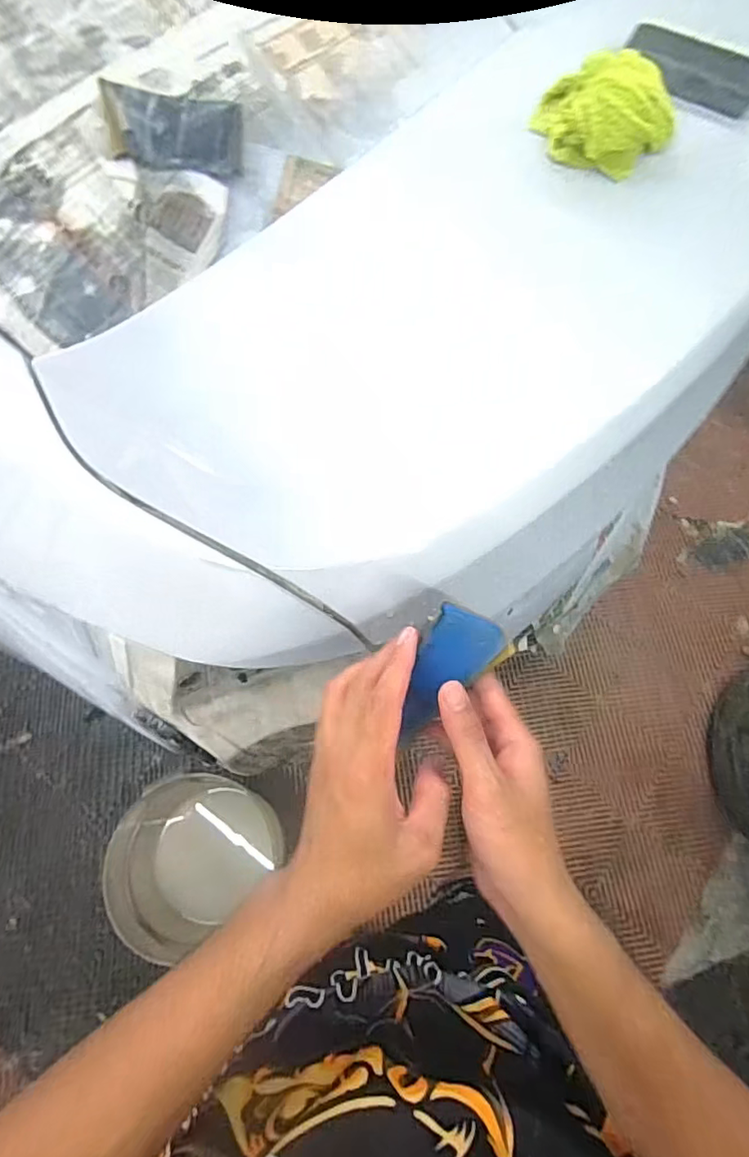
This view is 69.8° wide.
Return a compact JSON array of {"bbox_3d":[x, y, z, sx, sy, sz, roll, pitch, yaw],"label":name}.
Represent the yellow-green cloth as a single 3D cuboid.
[{"bbox_3d":[0.214,-0.432,0.496,0.129,0.069,0.111,23,70,8],"label":"yellow-green cloth"}]

